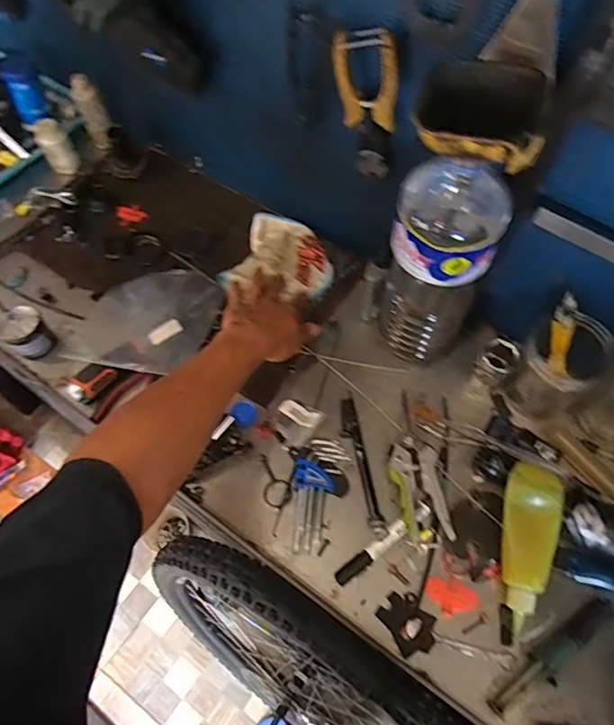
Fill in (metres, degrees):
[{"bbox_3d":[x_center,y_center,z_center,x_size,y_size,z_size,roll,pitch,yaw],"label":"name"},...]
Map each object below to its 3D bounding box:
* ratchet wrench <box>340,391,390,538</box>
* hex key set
[{"bbox_3d":[0.064,0.118,0.626,0.023,0.022,0.178,-10,62,-5],"label":"ratchet wrench"},{"bbox_3d":[0.016,0.149,0.601,0.066,0.018,0.125,-2,61,-1],"label":"hex key set"}]

